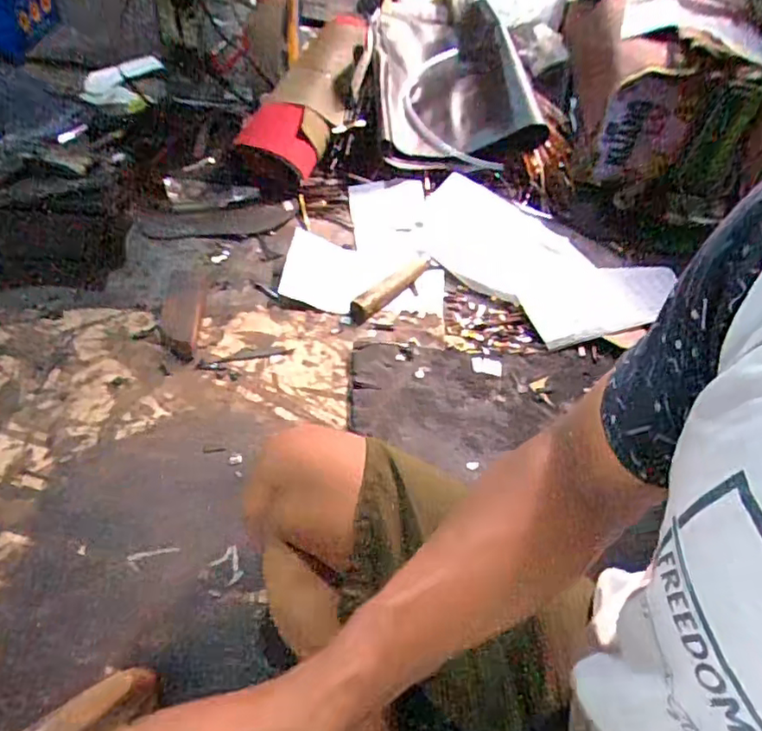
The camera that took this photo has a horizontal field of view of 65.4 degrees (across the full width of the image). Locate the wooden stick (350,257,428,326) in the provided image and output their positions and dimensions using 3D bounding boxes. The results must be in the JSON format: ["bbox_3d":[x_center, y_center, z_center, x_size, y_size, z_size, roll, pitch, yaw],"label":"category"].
[{"bbox_3d":[0.015,-0.115,0.870,0.031,0.031,0.156,39,57,23],"label":"wooden stick"}]

